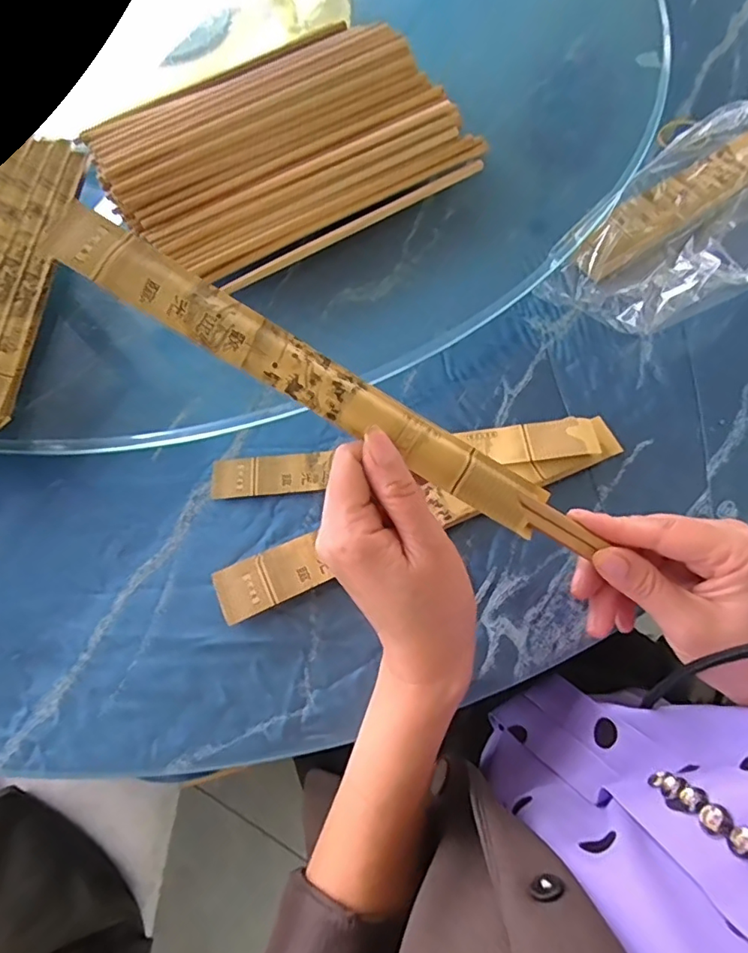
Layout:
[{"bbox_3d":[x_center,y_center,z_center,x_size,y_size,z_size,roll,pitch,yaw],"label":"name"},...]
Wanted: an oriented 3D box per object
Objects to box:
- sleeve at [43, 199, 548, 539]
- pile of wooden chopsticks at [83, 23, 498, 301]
[{"bbox_3d":[-0.031,-0.048,0.255,0.253,0.006,0.027,31,71,-5],"label":"sleeve"},{"bbox_3d":[-0.063,-0.248,0.436,0.269,0.072,0.135,-28,68,-8],"label":"pile of wooden chopsticks"}]

